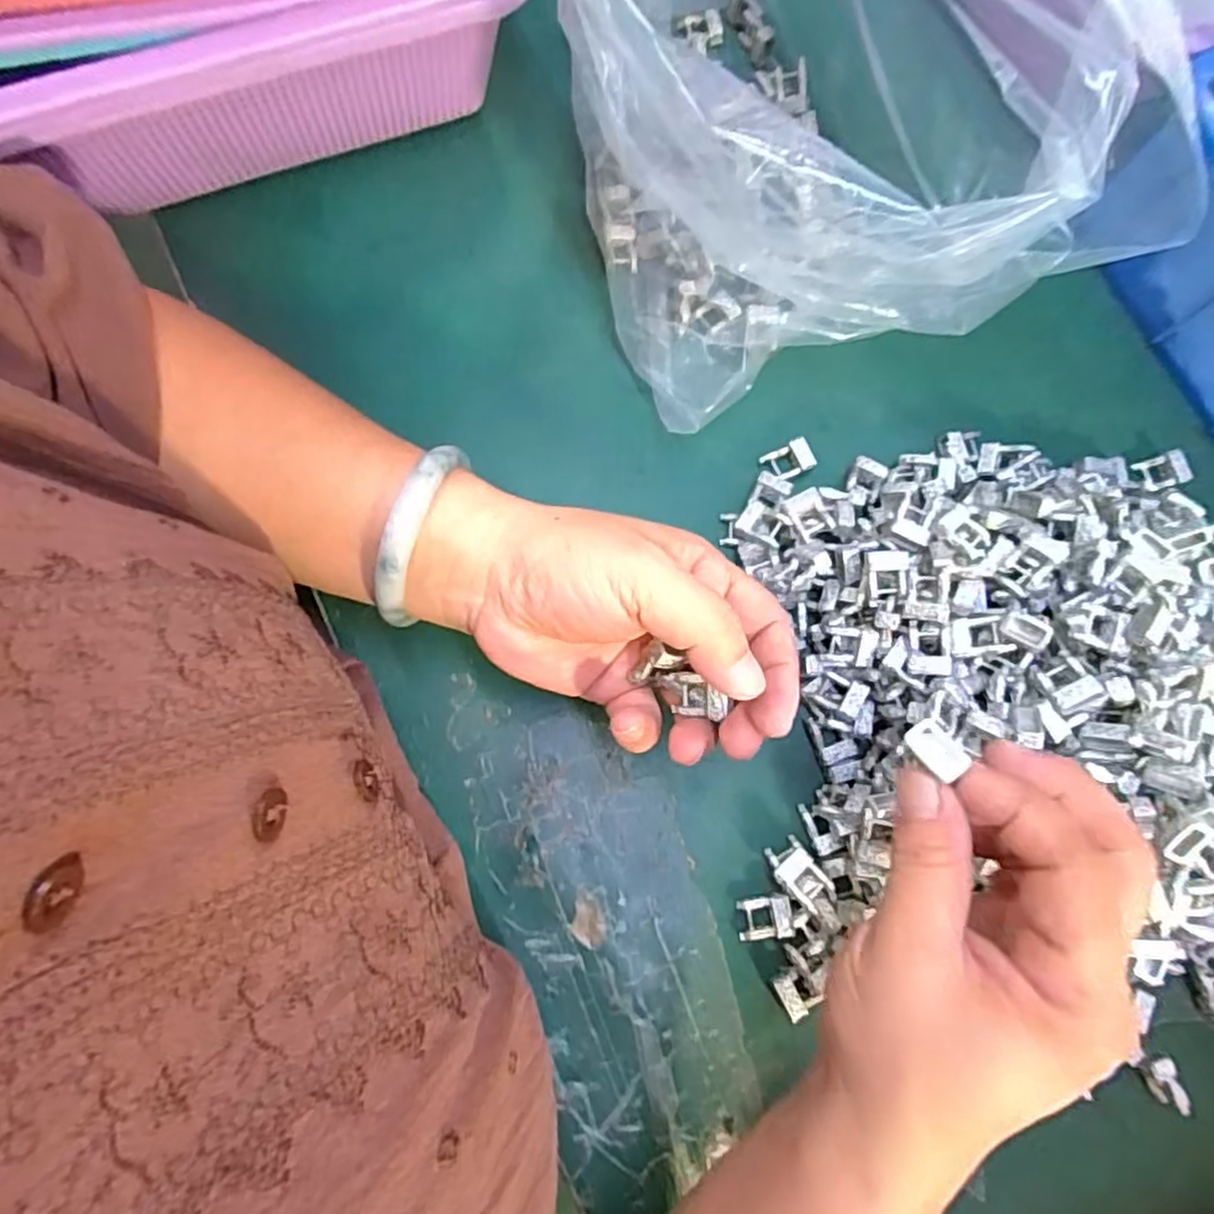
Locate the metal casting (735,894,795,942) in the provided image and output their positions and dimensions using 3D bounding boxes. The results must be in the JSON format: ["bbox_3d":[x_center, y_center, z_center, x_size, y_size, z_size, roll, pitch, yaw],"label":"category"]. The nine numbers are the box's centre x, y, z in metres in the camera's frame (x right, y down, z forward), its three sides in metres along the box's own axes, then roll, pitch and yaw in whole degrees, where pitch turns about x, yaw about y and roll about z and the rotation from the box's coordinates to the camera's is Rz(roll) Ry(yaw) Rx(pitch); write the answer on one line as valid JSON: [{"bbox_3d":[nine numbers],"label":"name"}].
[{"bbox_3d":[0.066,0.130,0.299,0.022,0.010,0.016,-11,79,-7],"label":"metal casting"}]

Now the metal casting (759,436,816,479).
[{"bbox_3d":[0.087,-0.070,0.343,0.023,0.006,0.016,-23,81,-9],"label":"metal casting"}]

